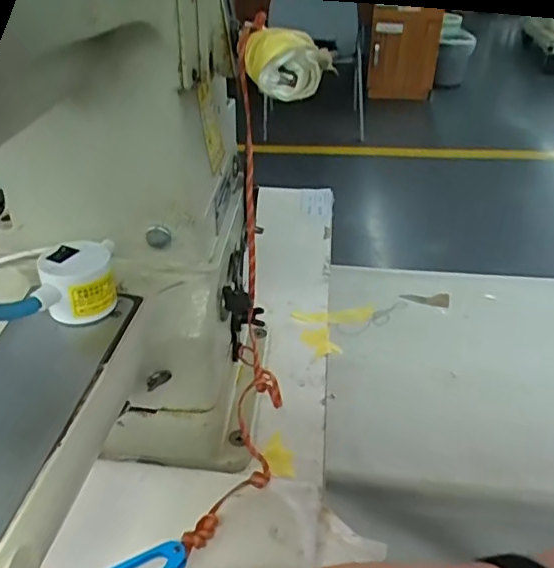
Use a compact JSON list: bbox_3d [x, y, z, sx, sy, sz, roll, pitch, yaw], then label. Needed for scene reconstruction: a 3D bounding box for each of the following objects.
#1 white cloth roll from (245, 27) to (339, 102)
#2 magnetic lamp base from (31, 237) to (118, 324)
[{"bbox_3d":[0.006,-0.112,0.283,0.042,0.028,0.038,-2,35,-2],"label":"white cloth roll"},{"bbox_3d":[-0.103,-0.002,0.298,0.036,0.031,0.035,-3,35,-4],"label":"magnetic lamp base"}]

